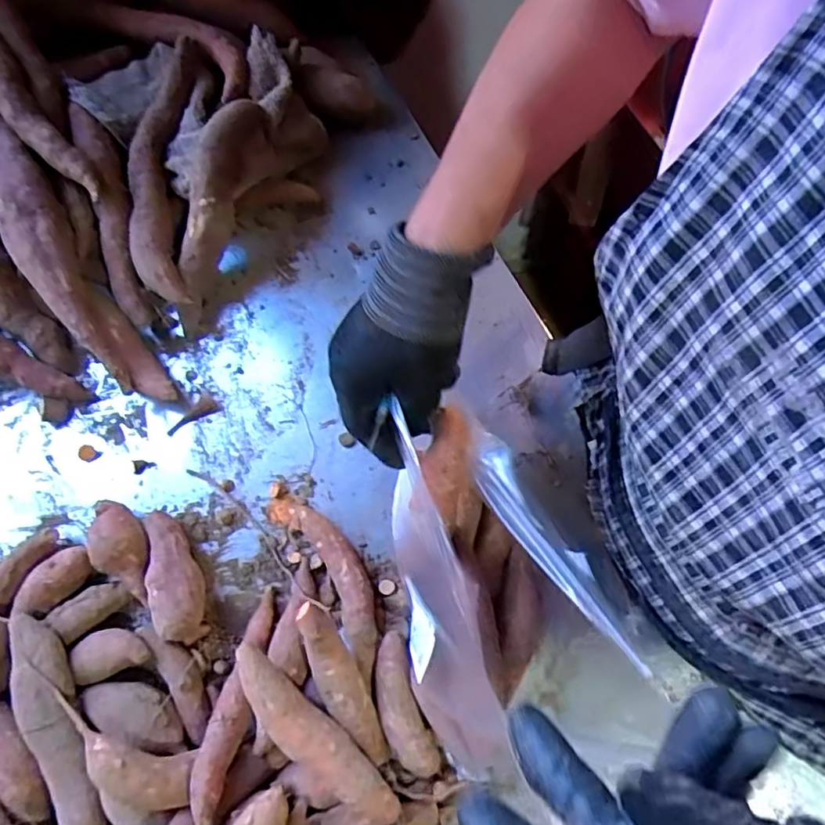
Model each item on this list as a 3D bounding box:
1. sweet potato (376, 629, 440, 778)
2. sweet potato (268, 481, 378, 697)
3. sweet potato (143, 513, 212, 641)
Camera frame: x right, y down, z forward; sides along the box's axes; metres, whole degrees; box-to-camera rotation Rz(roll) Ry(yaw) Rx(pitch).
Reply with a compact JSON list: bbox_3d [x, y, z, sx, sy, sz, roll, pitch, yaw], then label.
[{"bbox_3d":[-0.009,0.199,0.420,0.029,0.020,0.089,-17,72,-5],"label":"sweet potato"},{"bbox_3d":[-0.059,0.116,0.455,0.040,0.023,0.159,-32,73,-10],"label":"sweet potato"},{"bbox_3d":[-0.175,0.119,0.454,0.034,0.027,0.096,-14,71,-4],"label":"sweet potato"}]

